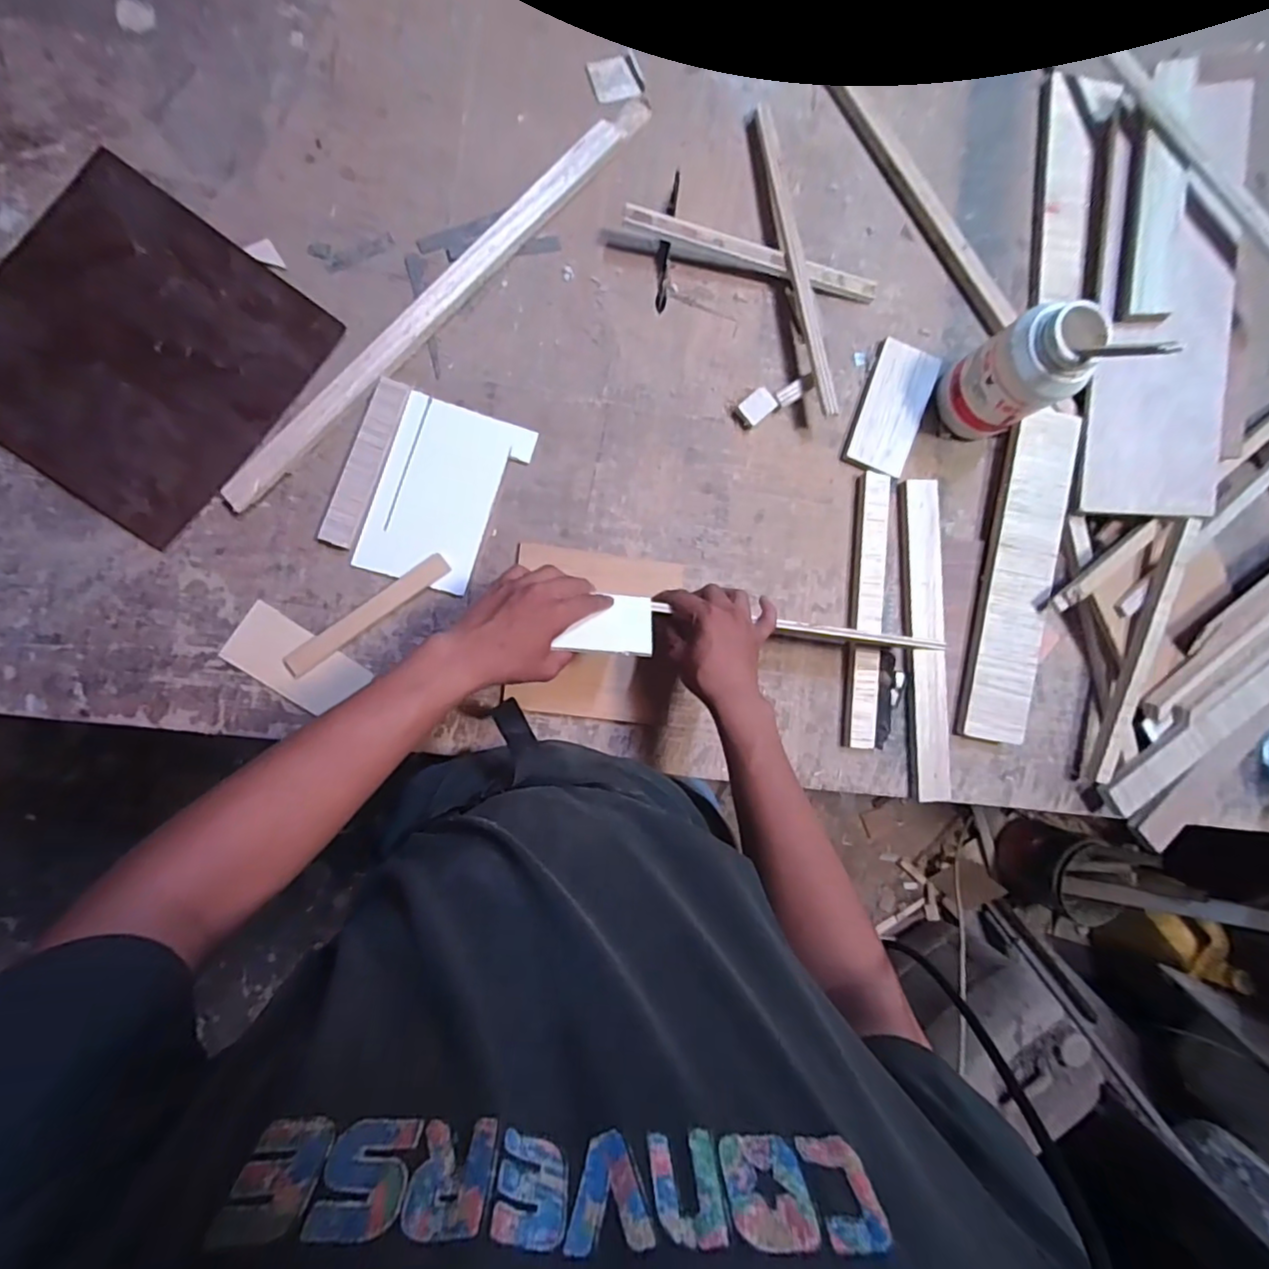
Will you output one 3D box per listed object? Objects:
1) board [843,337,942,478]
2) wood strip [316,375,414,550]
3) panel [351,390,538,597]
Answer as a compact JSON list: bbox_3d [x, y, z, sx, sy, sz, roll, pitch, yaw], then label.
[{"bbox_3d":[0.310,-0.270,0.684,0.079,0.016,0.159,19,86,-6],"label":"board"},{"bbox_3d":[-0.286,-0.182,0.604,0.036,0.015,0.182,19,86,-6],"label":"wood strip"},{"bbox_3d":[-0.206,-0.151,0.622,0.136,0.006,0.197,17,85,-9],"label":"panel"}]

